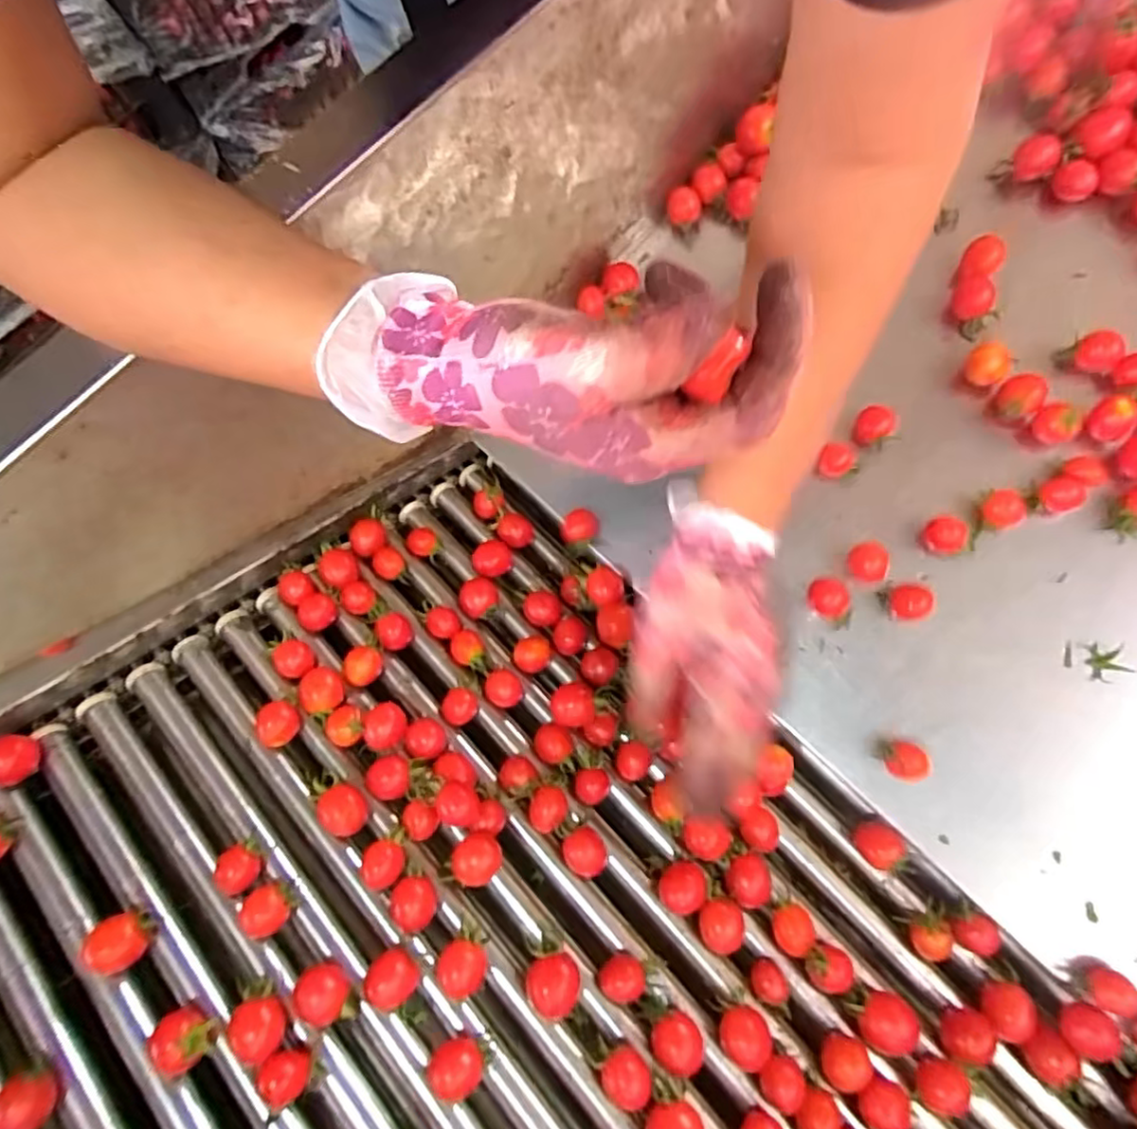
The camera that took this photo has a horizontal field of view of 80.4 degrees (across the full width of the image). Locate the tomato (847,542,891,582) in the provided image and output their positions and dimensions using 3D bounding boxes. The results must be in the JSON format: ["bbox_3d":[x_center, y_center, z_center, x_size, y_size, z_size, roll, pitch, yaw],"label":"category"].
[{"bbox_3d":[0.205,0.001,0.463,0.022,0.026,0.027,-6,69,-3],"label":"tomato"}]

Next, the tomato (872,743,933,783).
[{"bbox_3d":[0.214,0.128,0.436,0.026,0.030,0.025,0,69,-1],"label":"tomato"}]

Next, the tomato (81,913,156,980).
[{"bbox_3d":[-0.245,0.205,0.364,0.032,0.027,0.028,-13,70,-6],"label":"tomato"}]

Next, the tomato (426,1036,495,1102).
[{"bbox_3d":[-0.059,0.266,0.359,0.026,0.022,0.027,0,69,-1],"label":"tomato"}]

